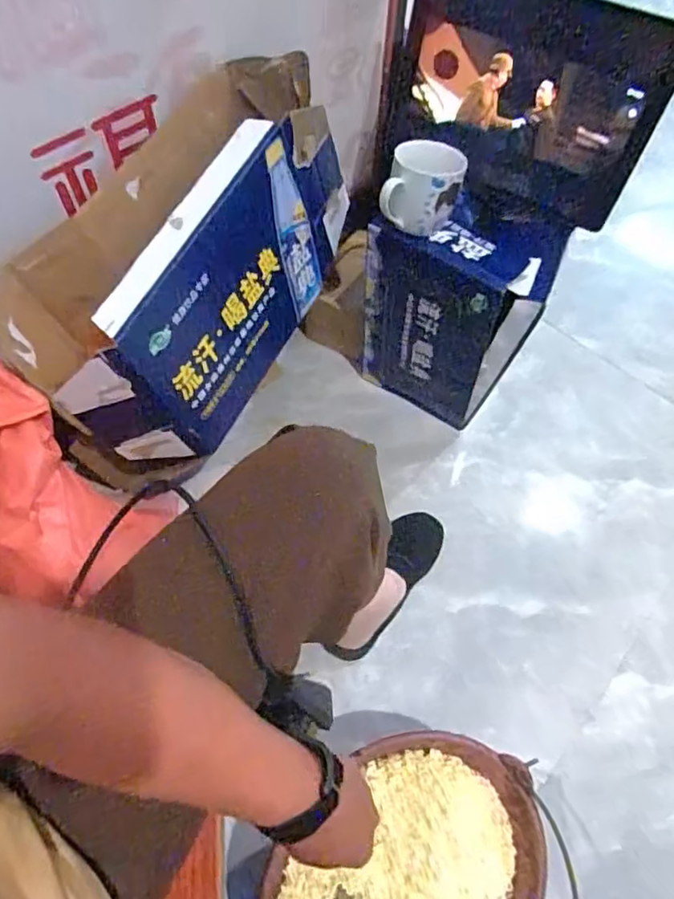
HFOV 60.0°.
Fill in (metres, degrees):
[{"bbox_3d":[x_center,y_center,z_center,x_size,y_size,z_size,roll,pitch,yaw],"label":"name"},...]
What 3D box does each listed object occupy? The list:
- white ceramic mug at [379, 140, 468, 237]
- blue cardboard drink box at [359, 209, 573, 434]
[{"bbox_3d":[0.102,-0.308,0.696,0.084,0.080,0.079,1,62,-1],"label":"white ceramic mug"},{"bbox_3d":[0.169,-0.199,0.866,0.223,0.302,0.150,30,62,13],"label":"blue cardboard drink box"}]

